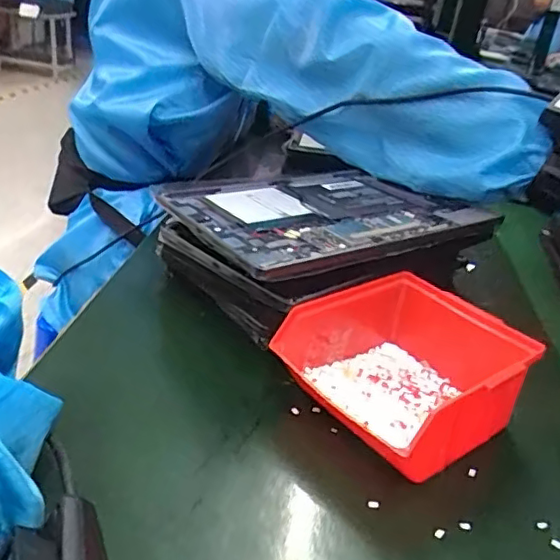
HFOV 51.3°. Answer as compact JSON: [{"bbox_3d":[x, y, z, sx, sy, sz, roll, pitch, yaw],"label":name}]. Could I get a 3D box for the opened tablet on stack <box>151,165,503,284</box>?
[{"bbox_3d":[0.037,-0.064,0.512,0.253,0.014,0.199,-11,34,-33],"label":"opened tablet on stack"}]

